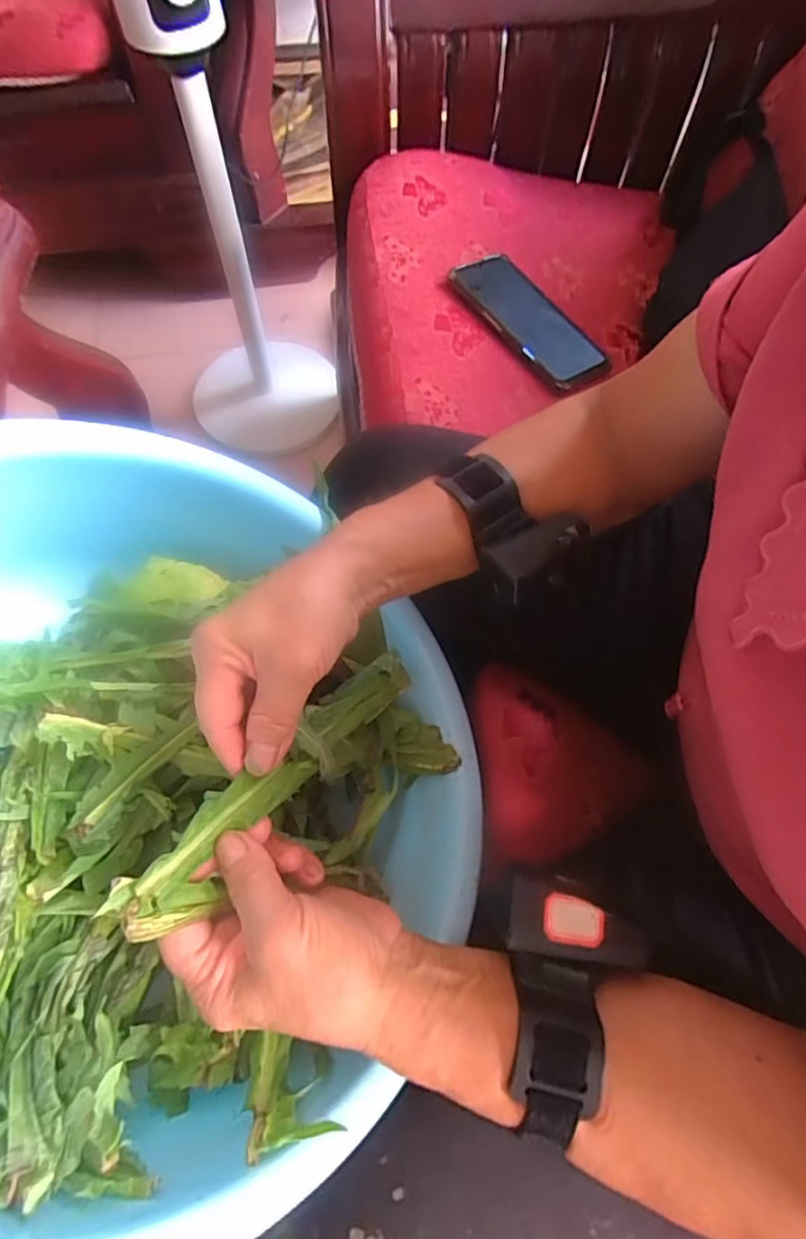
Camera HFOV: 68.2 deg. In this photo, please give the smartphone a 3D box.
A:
[{"bbox_3d":[0.125,-0.293,0.577,0.088,0.009,0.176,-34,78,-25],"label":"smartphone"}]

